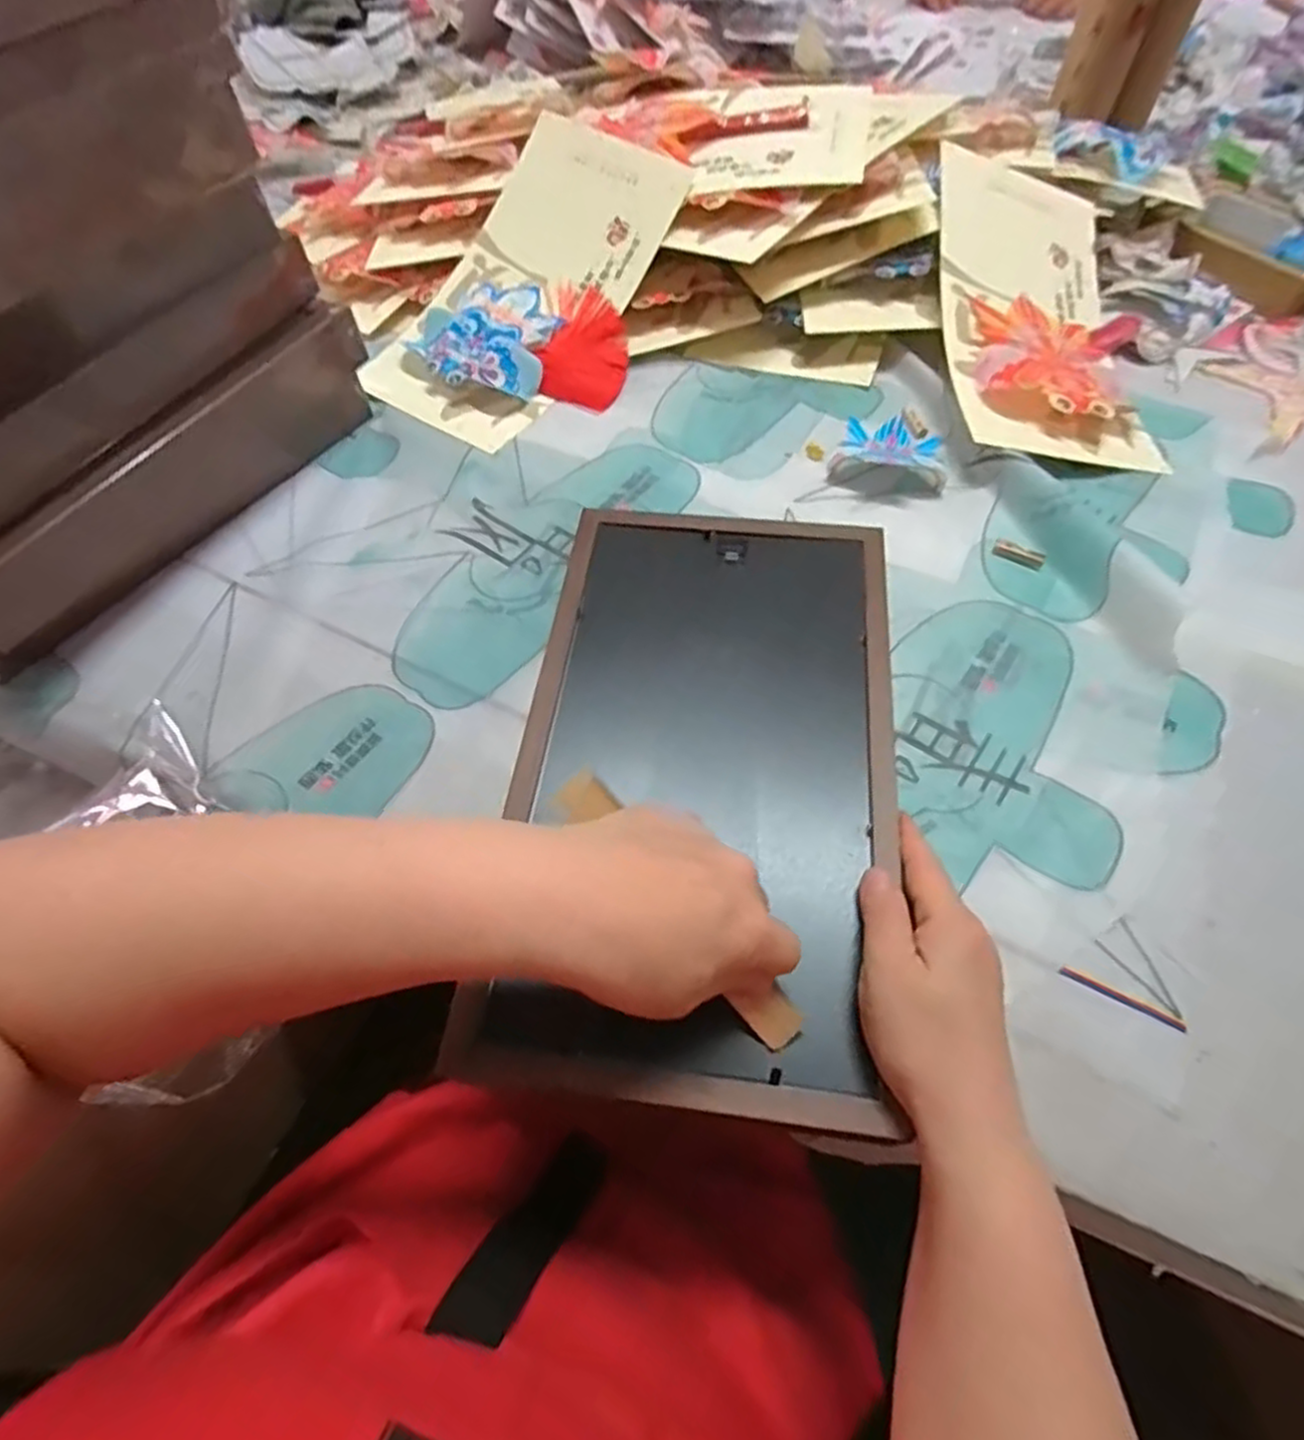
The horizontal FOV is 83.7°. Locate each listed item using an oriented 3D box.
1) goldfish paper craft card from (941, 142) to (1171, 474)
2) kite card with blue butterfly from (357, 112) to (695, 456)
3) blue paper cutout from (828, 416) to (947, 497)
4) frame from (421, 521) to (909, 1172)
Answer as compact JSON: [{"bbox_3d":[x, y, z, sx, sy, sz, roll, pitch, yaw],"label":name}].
[{"bbox_3d":[0.337,-0.350,0.621,0.186,0.032,0.316,8,68,-13],"label":"goldfish paper craft card"},{"bbox_3d":[-0.102,-0.381,0.654,0.205,0.041,0.317,27,82,11],"label":"kite card with blue butterfly"},{"bbox_3d":[0.187,-0.214,0.577,0.083,0.017,0.097,9,58,8],"label":"blue paper cutout"},{"bbox_3d":[0.029,0.015,0.392,0.195,0.014,0.349,6,59,5],"label":"frame"}]

